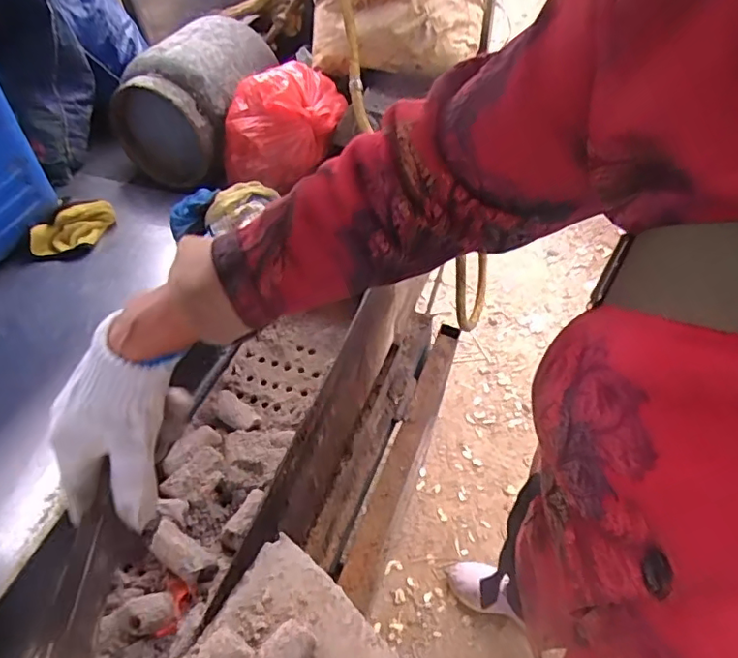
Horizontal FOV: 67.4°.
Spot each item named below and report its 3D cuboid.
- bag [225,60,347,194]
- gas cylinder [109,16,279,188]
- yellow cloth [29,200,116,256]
[{"bbox_3d":[-0.145,-0.368,0.982,0.154,0.137,0.239,25,55,22],"label":"bag"},{"bbox_3d":[-0.308,-0.437,1.024,0.195,0.192,0.303,15,52,14],"label":"gas cylinder"},{"bbox_3d":[-0.490,-0.166,0.918,0.140,0.040,0.070,-27,54,-19],"label":"yellow cloth"}]

